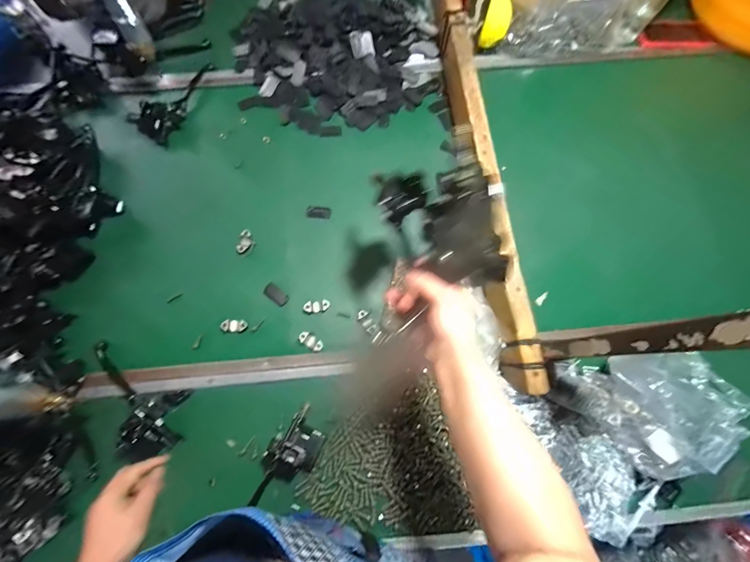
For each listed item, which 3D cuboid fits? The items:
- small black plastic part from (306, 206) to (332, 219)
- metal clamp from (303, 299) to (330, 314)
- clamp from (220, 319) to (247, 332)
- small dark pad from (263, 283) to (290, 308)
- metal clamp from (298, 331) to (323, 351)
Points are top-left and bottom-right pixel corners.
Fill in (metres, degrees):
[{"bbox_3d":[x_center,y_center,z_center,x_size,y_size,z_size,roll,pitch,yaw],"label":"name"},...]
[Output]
[{"bbox_3d":[-0.112,-0.138,0.634,0.051,0.004,0.025,9,76,3],"label":"small black plastic part"},{"bbox_3d":[-0.106,0.047,0.577,0.046,0.016,0.019,-9,75,-2],"label":"metal clamp"},{"bbox_3d":[-0.252,0.080,0.567,0.047,0.007,0.021,-2,75,0],"label":"clamp"},{"bbox_3d":[-0.182,0.025,0.586,0.048,0.005,0.026,37,79,9],"label":"small dark pad"},{"bbox_3d":[-0.112,0.107,0.564,0.042,0.019,0.025,33,78,9],"label":"metal clamp"}]

